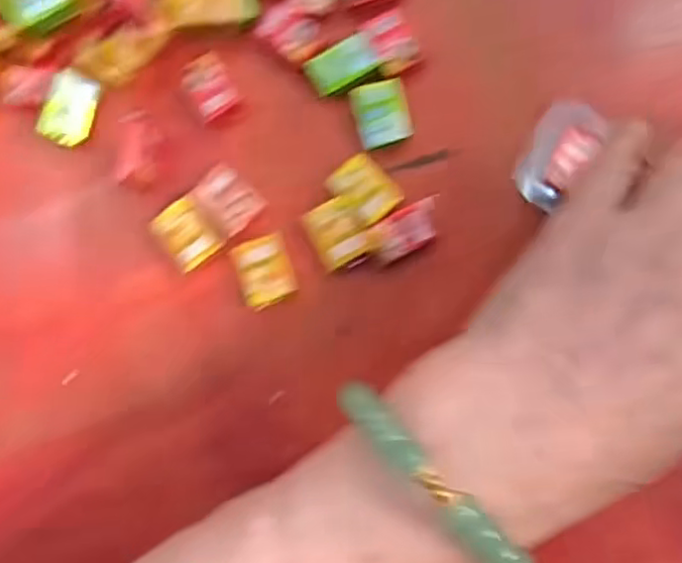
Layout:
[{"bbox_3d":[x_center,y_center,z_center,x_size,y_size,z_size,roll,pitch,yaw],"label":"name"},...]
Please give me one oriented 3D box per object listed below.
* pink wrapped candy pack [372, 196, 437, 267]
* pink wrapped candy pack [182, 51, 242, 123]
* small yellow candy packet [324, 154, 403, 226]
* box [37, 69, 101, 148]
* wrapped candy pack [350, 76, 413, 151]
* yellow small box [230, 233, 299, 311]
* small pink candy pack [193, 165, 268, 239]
[{"bbox_3d":[0.026,-0.020,0.250,0.028,0.004,0.016,-29,83,-1],"label":"pink wrapped candy pack"},{"bbox_3d":[-0.053,-0.079,0.261,0.018,0.004,0.024,-31,83,-1],"label":"pink wrapped candy pack"},{"bbox_3d":[0.009,-0.037,0.254,0.020,0.004,0.026,-40,83,-3],"label":"small yellow candy packet"},{"bbox_3d":[-0.108,-0.069,0.260,0.017,0.009,0.029,21,85,4],"label":"box"},{"bbox_3d":[0.016,-0.067,0.256,0.021,0.005,0.026,-14,83,1],"label":"wrapped candy pack"},{"bbox_3d":[-0.030,-0.004,0.253,0.021,0.004,0.026,-20,83,0],"label":"yellow small box"},{"bbox_3d":[-0.045,-0.032,0.256,0.021,0.004,0.024,-44,84,-3],"label":"small pink candy pack"}]

